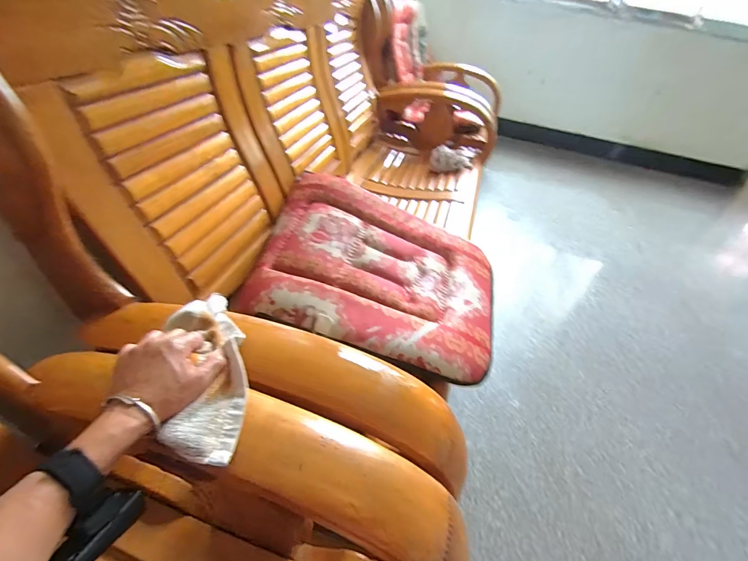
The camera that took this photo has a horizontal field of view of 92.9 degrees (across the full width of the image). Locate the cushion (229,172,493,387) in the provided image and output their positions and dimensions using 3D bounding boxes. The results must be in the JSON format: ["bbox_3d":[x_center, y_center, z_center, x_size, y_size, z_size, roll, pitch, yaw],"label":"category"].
[{"bbox_3d":[0.021,-0.035,0.894,0.595,0.064,0.486,21,46,-1],"label":"cushion"}]

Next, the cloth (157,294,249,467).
[{"bbox_3d":[-0.213,0.103,0.455,0.089,0.032,0.262,-11,42,-17],"label":"cloth"}]

